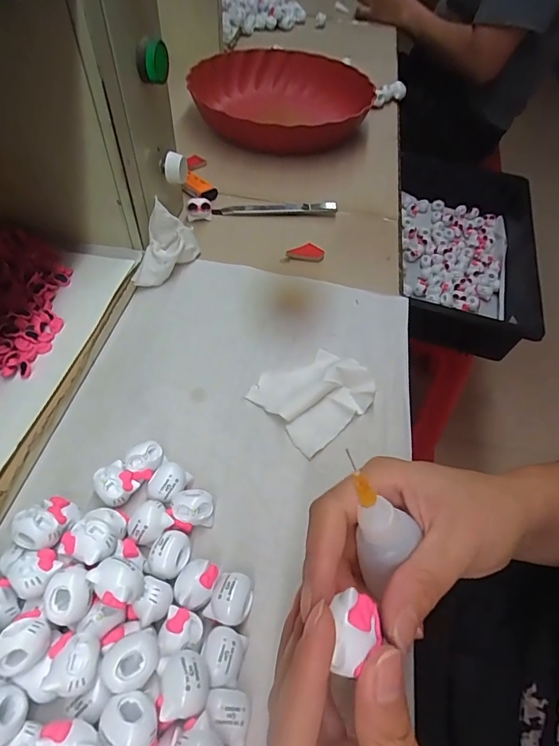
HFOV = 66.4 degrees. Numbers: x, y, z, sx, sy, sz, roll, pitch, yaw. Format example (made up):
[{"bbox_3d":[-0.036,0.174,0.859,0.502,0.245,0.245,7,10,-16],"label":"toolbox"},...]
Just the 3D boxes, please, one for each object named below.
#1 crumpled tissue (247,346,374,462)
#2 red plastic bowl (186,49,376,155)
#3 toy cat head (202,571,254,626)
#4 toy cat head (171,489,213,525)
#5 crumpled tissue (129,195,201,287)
[{"bbox_3d":[0.026,0.013,0.316,0.078,0.010,0.069,-36,61,-23],"label":"crumpled tissue"},{"bbox_3d":[-0.002,-0.343,0.553,0.227,0.078,0.180,13,55,9],"label":"red plastic bowl"},{"bbox_3d":[-0.026,0.123,0.232,0.022,0.021,0.025,14,55,10],"label":"toy cat head"},{"bbox_3d":[-0.052,0.081,0.258,0.023,0.020,0.021,0,54,0],"label":"toy cat head"},{"bbox_3d":[-0.101,-0.110,0.378,0.032,0.052,0.066,13,55,9],"label":"crumpled tissue"}]

